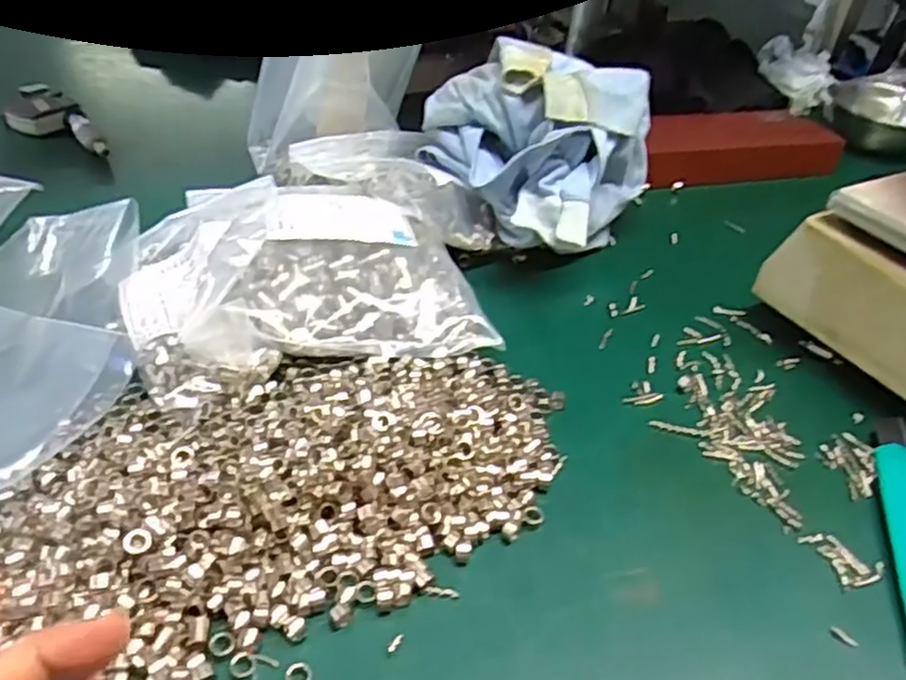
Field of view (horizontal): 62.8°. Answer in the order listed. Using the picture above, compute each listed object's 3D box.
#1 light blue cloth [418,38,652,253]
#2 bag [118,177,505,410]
[{"bbox_3d":[0.058,-0.148,0.551,0.163,0.101,0.138,30,45,25],"label":"light blue cloth"},{"bbox_3d":[-0.096,-0.051,0.465,0.209,0.055,0.158,-10,42,-19],"label":"bag"}]

